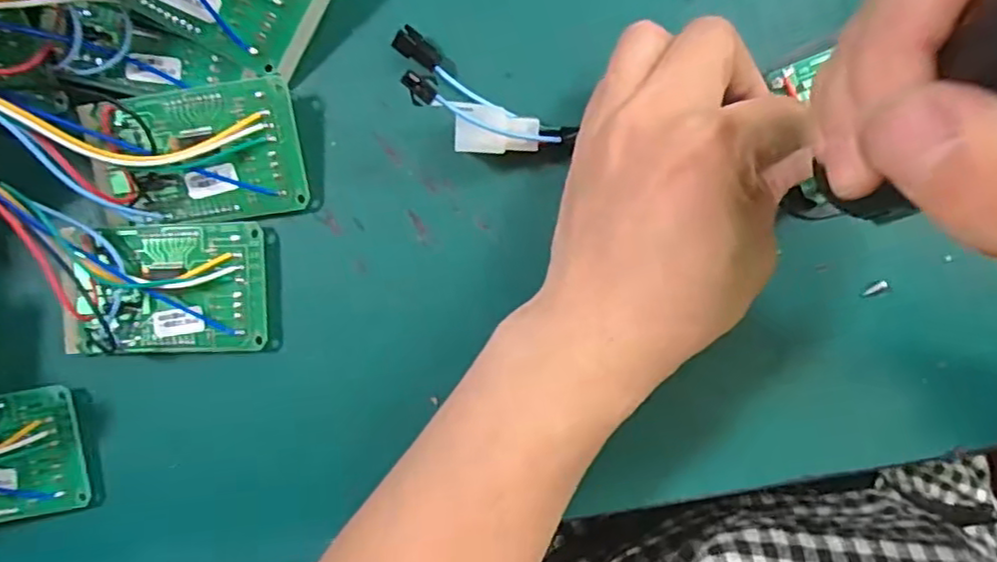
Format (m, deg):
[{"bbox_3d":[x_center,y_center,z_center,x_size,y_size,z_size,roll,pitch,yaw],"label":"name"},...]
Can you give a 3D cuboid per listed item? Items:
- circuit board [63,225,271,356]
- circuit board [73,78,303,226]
[{"bbox_3d":[-0.127,0.004,0.244,0.074,0.014,0.049,-2,92,5],"label":"circuit board"},{"bbox_3d":[-0.113,-0.047,0.240,0.075,0.015,0.049,-6,98,0],"label":"circuit board"}]

